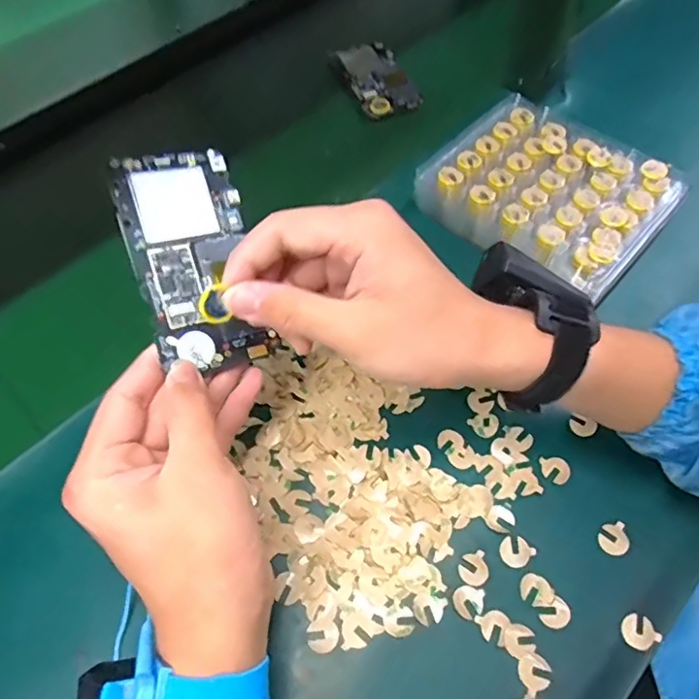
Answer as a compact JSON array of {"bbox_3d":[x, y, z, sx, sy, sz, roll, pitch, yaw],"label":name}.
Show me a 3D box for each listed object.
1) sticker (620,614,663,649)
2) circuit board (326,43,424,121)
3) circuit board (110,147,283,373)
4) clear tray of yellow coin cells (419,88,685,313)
[{"bbox_3d":[0.163,0.158,0.304,0.020,0.004,0.017,-17,69,-7],"label":"sticker"},{"bbox_3d":[0.028,-0.291,0.581,0.062,0.012,0.120,-18,59,-10],"label":"circuit board"},{"bbox_3d":[-0.086,-0.051,0.303,0.065,0.007,0.123,-17,86,-23],"label":"circuit board"},{"bbox_3d":[0.162,-0.132,0.443,0.176,0.034,0.146,38,66,22],"label":"clear tray of yellow coin cells"}]

